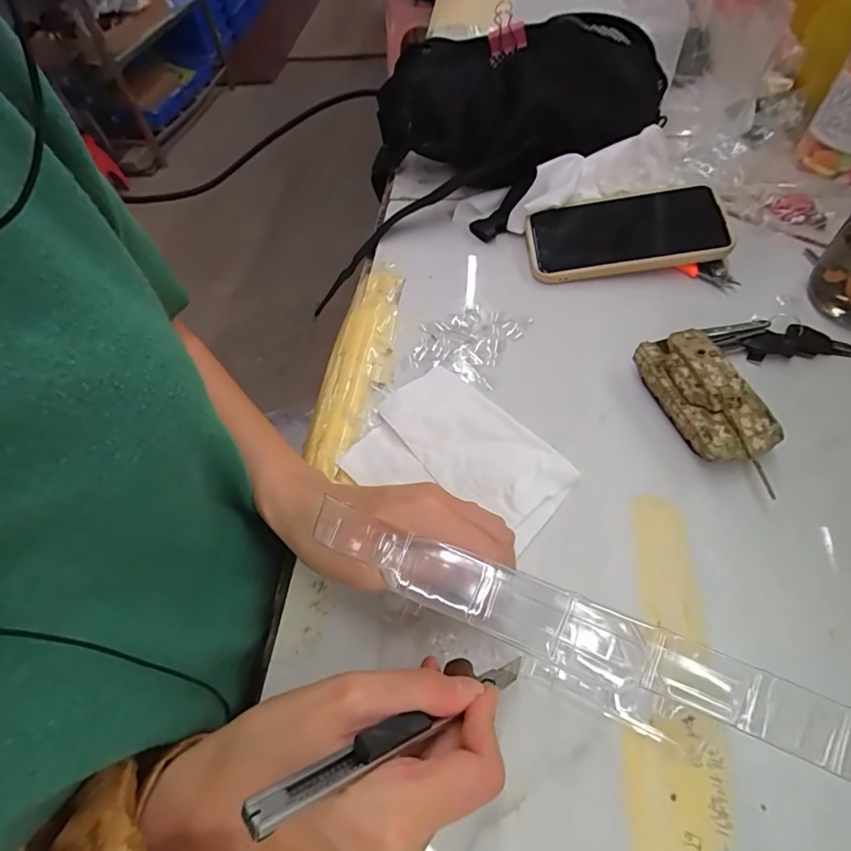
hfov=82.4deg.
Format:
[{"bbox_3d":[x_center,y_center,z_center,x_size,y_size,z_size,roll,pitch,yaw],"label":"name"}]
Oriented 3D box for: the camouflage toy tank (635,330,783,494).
[{"bbox_3d":[0.185,-0.015,0.314,0.047,0.037,0.108,-20,57,-8],"label":"camouflage toy tank"}]

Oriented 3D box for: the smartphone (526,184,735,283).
[{"bbox_3d":[0.171,-0.168,0.419,0.160,0.014,0.083,-6,60,8],"label":"smartphone"}]

